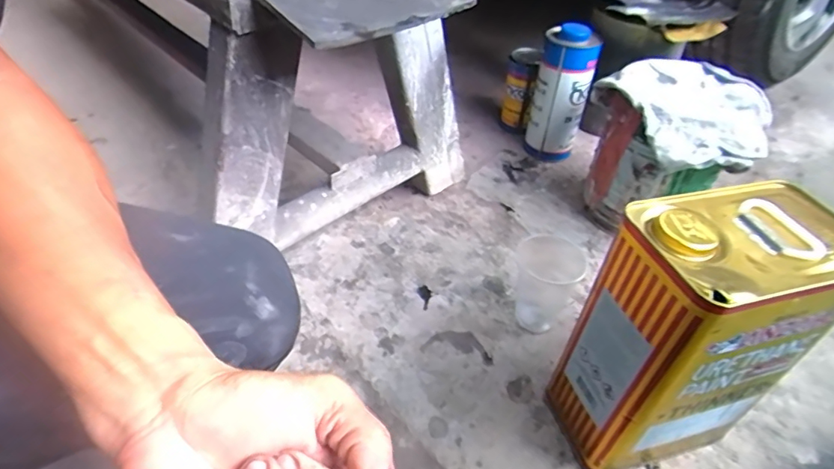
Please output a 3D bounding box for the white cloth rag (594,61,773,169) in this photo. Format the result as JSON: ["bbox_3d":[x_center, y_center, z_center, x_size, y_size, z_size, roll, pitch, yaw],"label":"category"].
[{"bbox_3d":[0.355,-0.167,0.655,0.185,0.038,0.220,-4,42,-8],"label":"white cloth rag"}]

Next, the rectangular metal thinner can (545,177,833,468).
[{"bbox_3d":[0.231,0.092,0.442,0.171,0.250,0.110,-11,45,-13],"label":"rectangular metal thinner can"}]

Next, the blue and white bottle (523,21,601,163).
[{"bbox_3d":[0.237,-0.229,0.844,0.088,0.208,0.091,11,44,10],"label":"blue and white bottle"}]

